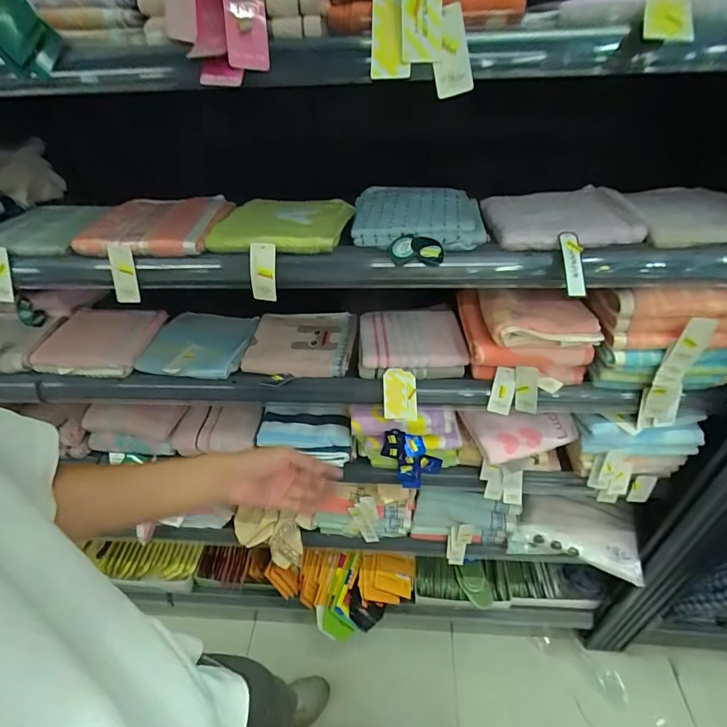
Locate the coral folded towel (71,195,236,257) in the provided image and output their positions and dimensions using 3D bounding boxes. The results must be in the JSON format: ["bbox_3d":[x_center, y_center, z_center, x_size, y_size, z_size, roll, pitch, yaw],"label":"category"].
[{"bbox_3d":[-0.308,-0.214,0.646,0.191,0.025,0.168,1,39,5],"label":"coral folded towel"}]

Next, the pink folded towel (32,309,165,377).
[{"bbox_3d":[-0.521,-0.045,0.828,0.214,0.035,0.172,-3,39,-1],"label":"pink folded towel"}]

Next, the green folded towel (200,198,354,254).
[{"bbox_3d":[-0.117,-0.206,0.621,0.188,0.022,0.157,0,39,4],"label":"green folded towel"}]

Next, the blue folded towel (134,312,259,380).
[{"bbox_3d":[-0.318,-0.044,0.822,0.190,0.025,0.173,3,40,7],"label":"blue folded towel"}]

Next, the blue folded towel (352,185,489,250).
[{"bbox_3d":[0.078,-0.219,0.619,0.181,0.030,0.162,3,40,7],"label":"blue folded towel"}]

